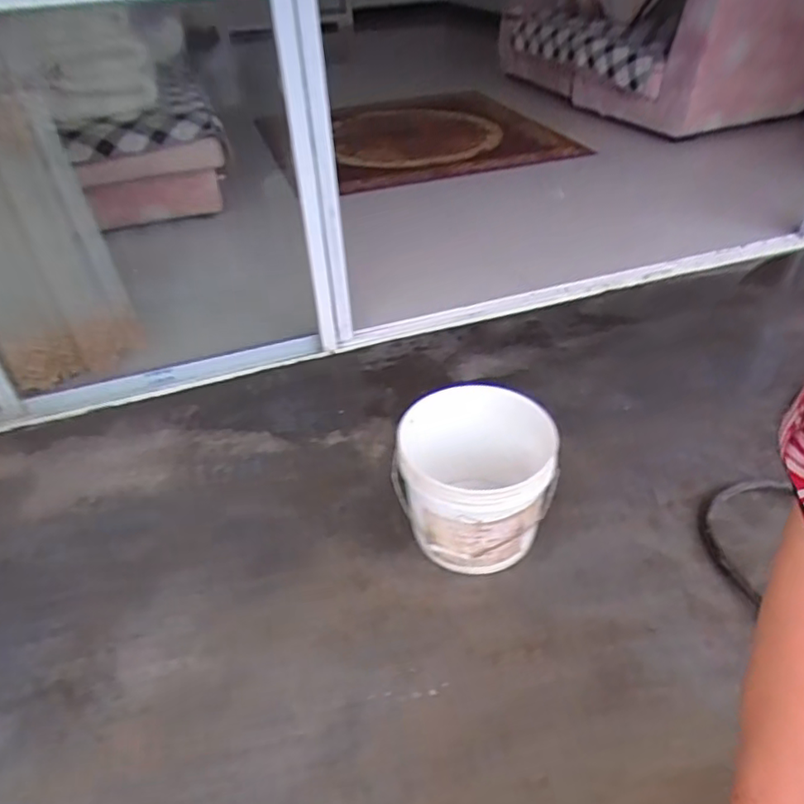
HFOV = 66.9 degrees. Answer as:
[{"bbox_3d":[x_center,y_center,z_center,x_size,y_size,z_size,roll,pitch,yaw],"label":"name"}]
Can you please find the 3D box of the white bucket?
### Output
[{"bbox_3d":[0.147,0.172,1.293,0.302,0.305,0.288,-3,37,2],"label":"white bucket"}]

